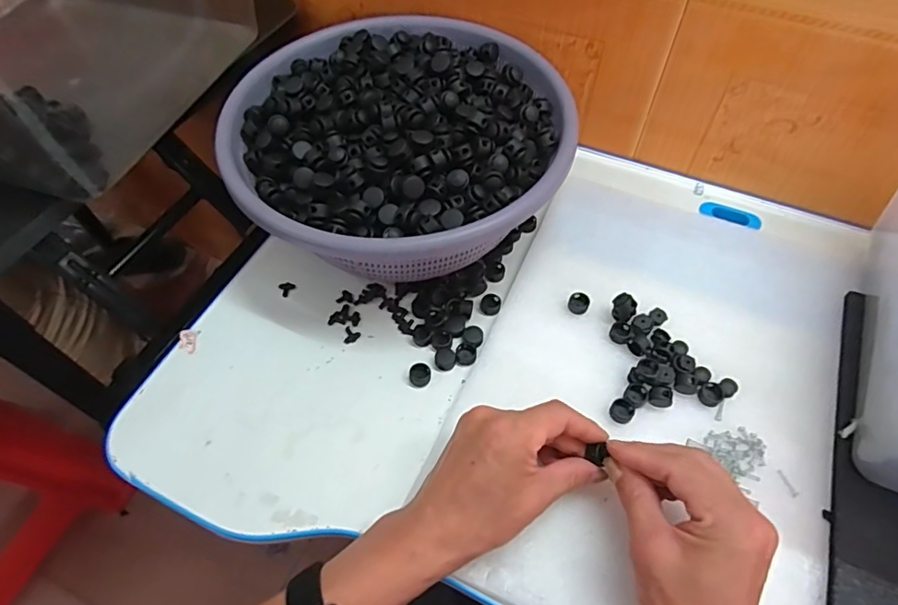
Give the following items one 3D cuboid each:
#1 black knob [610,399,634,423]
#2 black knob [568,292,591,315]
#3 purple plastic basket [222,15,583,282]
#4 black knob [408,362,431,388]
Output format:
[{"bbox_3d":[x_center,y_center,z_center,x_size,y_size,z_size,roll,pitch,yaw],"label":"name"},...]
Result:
[{"bbox_3d":[0.129,0.081,0.396,0.017,0.007,0.015,31,63,23],"label":"black knob"},{"bbox_3d":[0.110,0.000,0.449,0.017,0.011,0.017,-2,55,3],"label":"black knob"},{"bbox_3d":[-0.034,-0.137,0.487,0.280,0.128,0.263,-1,57,1],"label":"purple plastic basket"},{"bbox_3d":[-0.023,0.058,0.427,0.018,0.006,0.018,-2,55,3],"label":"black knob"}]

